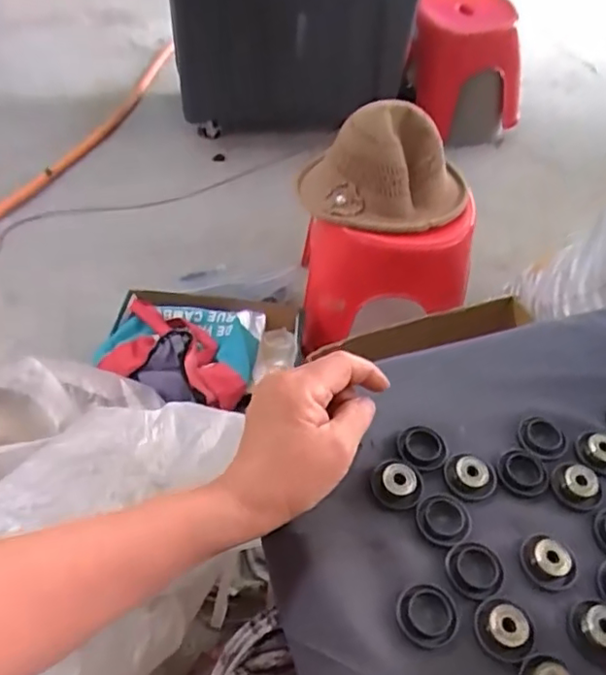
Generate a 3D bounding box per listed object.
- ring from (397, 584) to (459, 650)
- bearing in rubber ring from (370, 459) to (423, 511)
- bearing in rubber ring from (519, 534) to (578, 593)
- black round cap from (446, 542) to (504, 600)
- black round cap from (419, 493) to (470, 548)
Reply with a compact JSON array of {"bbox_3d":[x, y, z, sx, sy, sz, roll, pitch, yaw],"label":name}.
[{"bbox_3d":[0.071,0.156,0.340,0.036,0.004,0.033,3,50,-3],"label":"ring"},{"bbox_3d":[0.060,0.092,0.383,0.031,0.008,0.032,3,50,-3],"label":"bearing in rubber ring"},{"bbox_3d":[0.147,0.133,0.363,0.029,0.015,0.033,8,50,1],"label":"bearing in rubber ring"},{"bbox_3d":[0.102,0.139,0.359,0.031,0.008,0.032,3,50,-3],"label":"black round cap"},{"bbox_3d":[0.087,0.110,0.369,0.031,0.004,0.034,31,54,19],"label":"black round cap"}]

